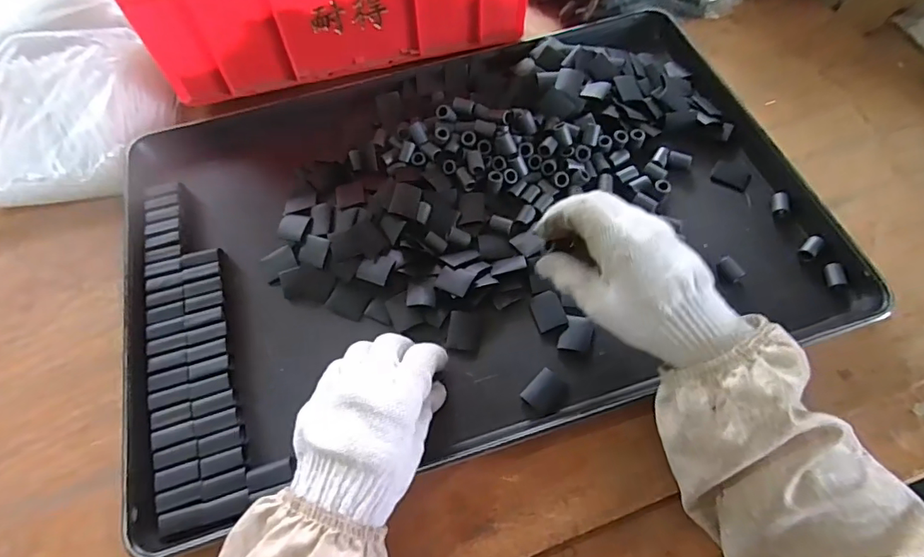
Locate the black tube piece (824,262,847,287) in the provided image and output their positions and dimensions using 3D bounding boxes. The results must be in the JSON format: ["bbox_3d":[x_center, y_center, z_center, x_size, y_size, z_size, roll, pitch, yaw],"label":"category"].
[{"bbox_3d":[0.313,-0.003,0.424,0.011,0.013,0.021,-5,61,0],"label":"black tube piece"}]

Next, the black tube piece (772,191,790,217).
[{"bbox_3d":[0.290,-0.069,0.459,0.012,0.008,0.024,11,63,8],"label":"black tube piece"}]

